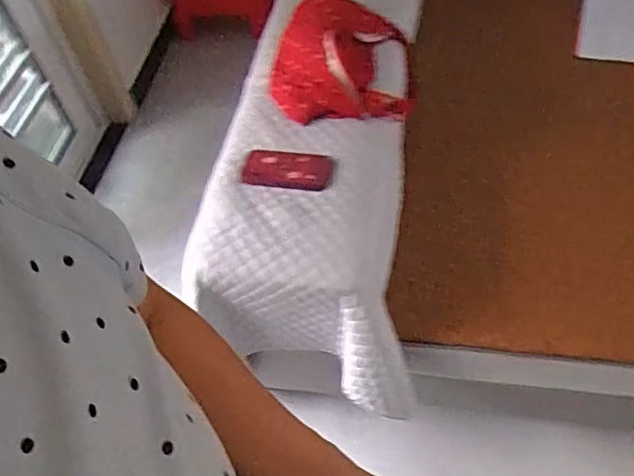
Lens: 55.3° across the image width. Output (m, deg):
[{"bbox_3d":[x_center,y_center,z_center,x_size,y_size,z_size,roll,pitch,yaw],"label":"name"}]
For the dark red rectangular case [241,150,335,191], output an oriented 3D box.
[{"bbox_3d":[-0.056,-0.125,1.087,0.169,0.020,0.077,5,60,17],"label":"dark red rectangular case"}]

